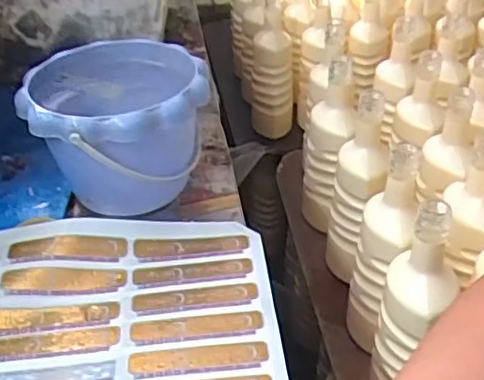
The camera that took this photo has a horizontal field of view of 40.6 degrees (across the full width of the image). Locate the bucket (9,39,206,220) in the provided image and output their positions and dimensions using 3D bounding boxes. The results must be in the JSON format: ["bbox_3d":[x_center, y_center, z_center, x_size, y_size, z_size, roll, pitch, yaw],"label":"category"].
[{"bbox_3d":[-0.107,-0.049,0.575,0.142,0.117,0.137,-3,36,2],"label":"bucket"}]

